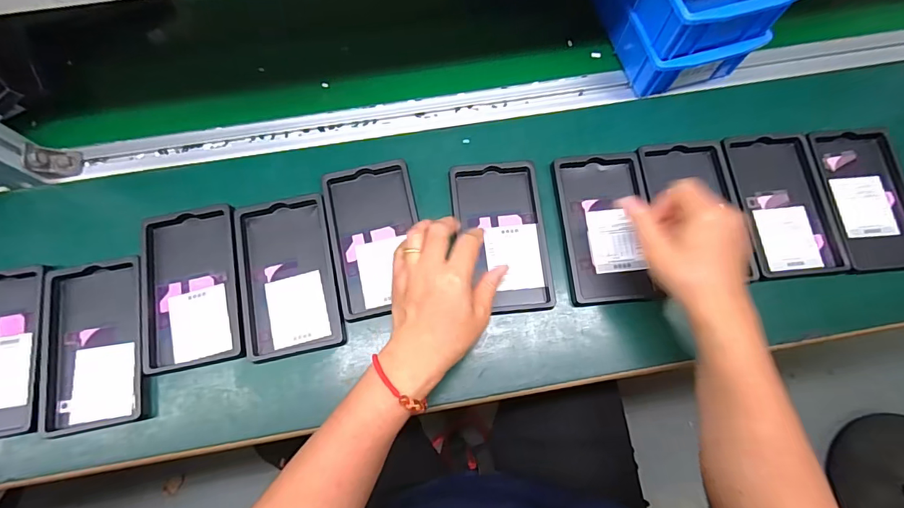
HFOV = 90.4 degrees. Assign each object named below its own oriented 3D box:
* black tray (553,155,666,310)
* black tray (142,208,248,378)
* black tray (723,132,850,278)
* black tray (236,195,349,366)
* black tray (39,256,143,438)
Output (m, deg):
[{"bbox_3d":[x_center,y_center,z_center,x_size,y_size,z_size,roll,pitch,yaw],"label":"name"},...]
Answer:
[{"bbox_3d":[0.162,-0.028,0.476,0.093,0.018,0.159,-5,75,-1],"label":"black tray"},{"bbox_3d":[-0.262,0.032,0.453,0.097,0.011,0.157,-11,75,-3],"label":"black tray"},{"bbox_3d":[0.356,-0.055,0.482,0.095,0.013,0.157,-7,75,-2],"label":"black tray"},{"bbox_3d":[-0.165,0.021,0.456,0.094,0.011,0.158,-11,75,-3],"label":"black tray"},{"bbox_3d":[-0.348,0.086,0.438,0.093,0.012,0.158,-12,75,-3],"label":"black tray"}]

